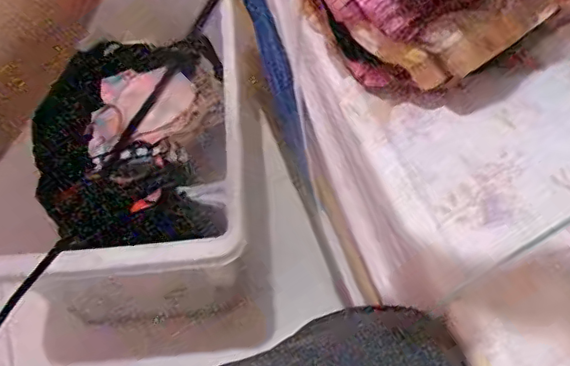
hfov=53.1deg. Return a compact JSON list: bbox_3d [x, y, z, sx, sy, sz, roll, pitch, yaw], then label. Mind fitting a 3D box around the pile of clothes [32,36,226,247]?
[{"bbox_3d":[-0.251,-0.071,0.924,0.292,0.129,0.314,-4,62,-2],"label":"pile of clothes"}]

